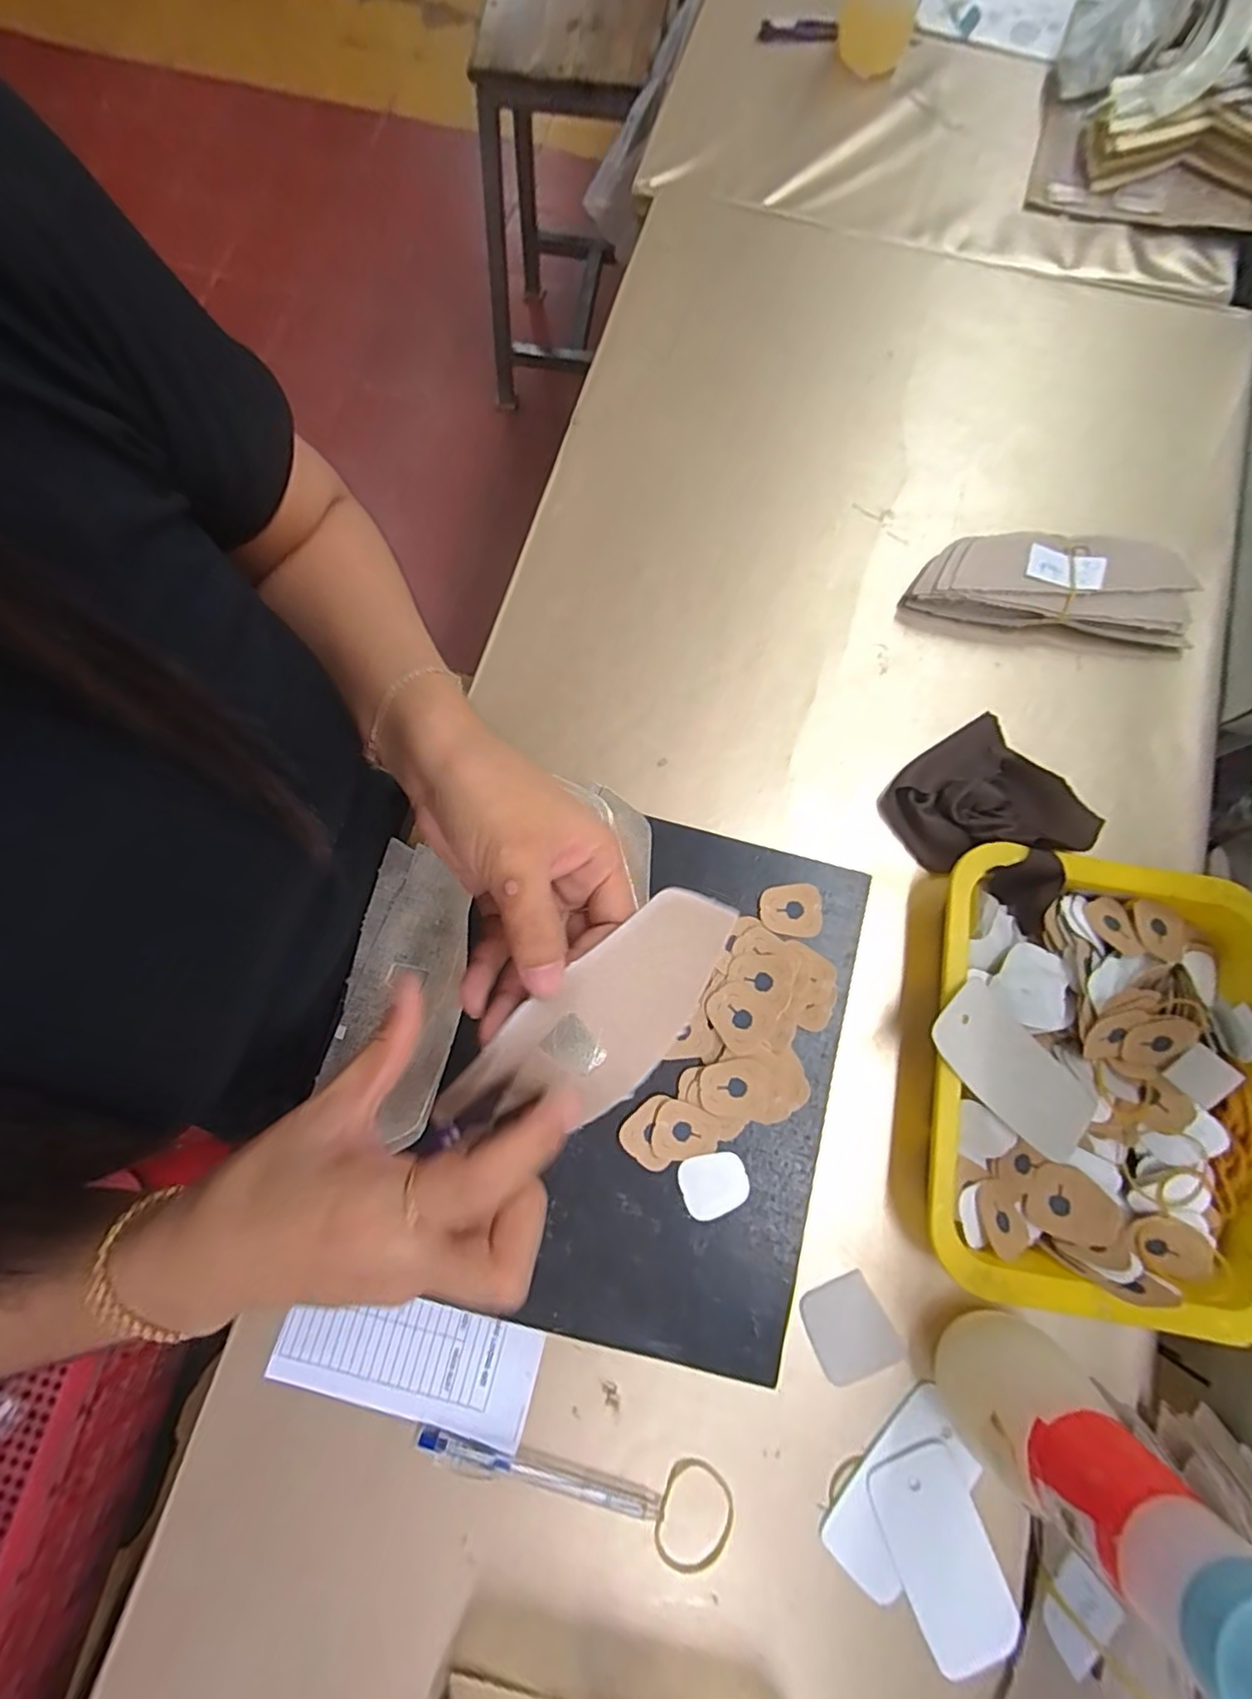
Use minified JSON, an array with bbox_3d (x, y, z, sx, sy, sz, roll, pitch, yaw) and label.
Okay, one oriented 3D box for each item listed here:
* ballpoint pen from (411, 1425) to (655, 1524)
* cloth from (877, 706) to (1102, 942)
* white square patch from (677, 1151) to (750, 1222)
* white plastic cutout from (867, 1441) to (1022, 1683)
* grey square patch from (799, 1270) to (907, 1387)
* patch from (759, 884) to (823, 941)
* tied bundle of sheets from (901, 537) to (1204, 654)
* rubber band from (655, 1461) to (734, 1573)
[{"bbox_3d":[-0.050,0.350,0.354,0.137,0.008,0.016,11,78,4],"label":"ballpoint pen"},{"bbox_3d":[0.248,-0.024,0.422,0.104,0.039,0.119,-41,79,-7],"label":"cloth"},{"bbox_3d":[0.051,0.195,0.369,0.039,0.004,0.033,-24,78,-4],"label":"white square patch"},{"bbox_3d":[0.175,0.390,0.348,0.053,0.004,0.102,-22,77,-3],"label":"white plastic cutout"},{"bbox_3d":[0.133,0.283,0.375,0.049,0.004,0.053,-21,77,-3],"label":"grey square patch"},{"bbox_3d":[0.105,0.038,0.405,0.039,0.004,0.033,8,77,3],"label":"patch"},{"bbox_3d":[0.310,-0.193,0.461,0.193,0.032,0.065,10,78,4],"label":"tied bundle of sheets"},{"bbox_3d":[0.038,0.375,0.354,0.039,0.006,0.052,20,78,6],"label":"rubber band"}]

